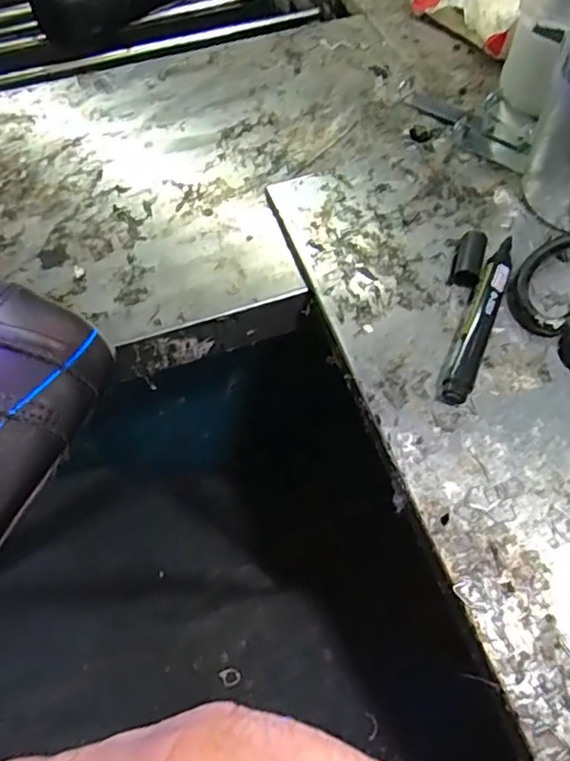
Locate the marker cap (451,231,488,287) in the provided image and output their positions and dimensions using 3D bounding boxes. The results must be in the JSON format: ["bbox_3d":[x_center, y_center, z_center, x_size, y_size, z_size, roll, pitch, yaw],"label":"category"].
[{"bbox_3d":[0.119,-0.077,0.388,0.017,0.015,0.036,14,61,10],"label":"marker cap"}]

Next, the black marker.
[{"bbox_3d":[0.119,-0.040,0.365,0.018,0.018,0.123,21,62,14],"label":"black marker"}]

